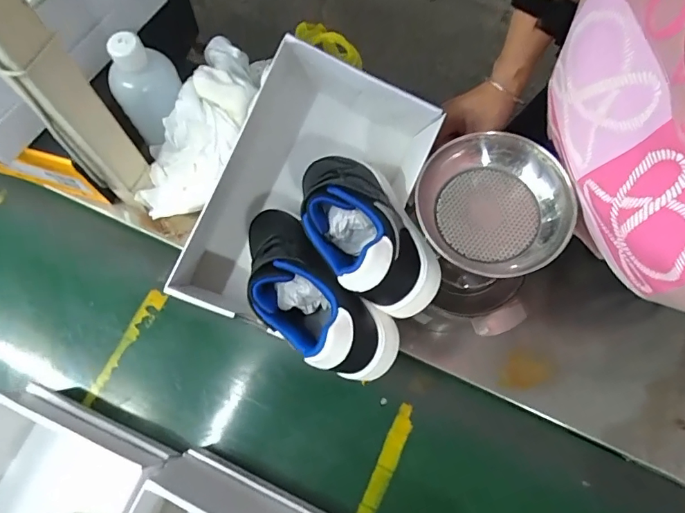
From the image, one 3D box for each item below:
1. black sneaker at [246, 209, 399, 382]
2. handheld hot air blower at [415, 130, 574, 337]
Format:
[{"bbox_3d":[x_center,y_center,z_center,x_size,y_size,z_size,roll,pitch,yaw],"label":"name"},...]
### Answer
[{"bbox_3d":[-0.045,0.021,0.454,0.097,0.105,0.221,-34,47,-11],"label":"black sneaker"},{"bbox_3d":[0.127,-0.018,0.424,0.115,0.150,0.147,-5,72,-2],"label":"handheld hot air blower"}]

